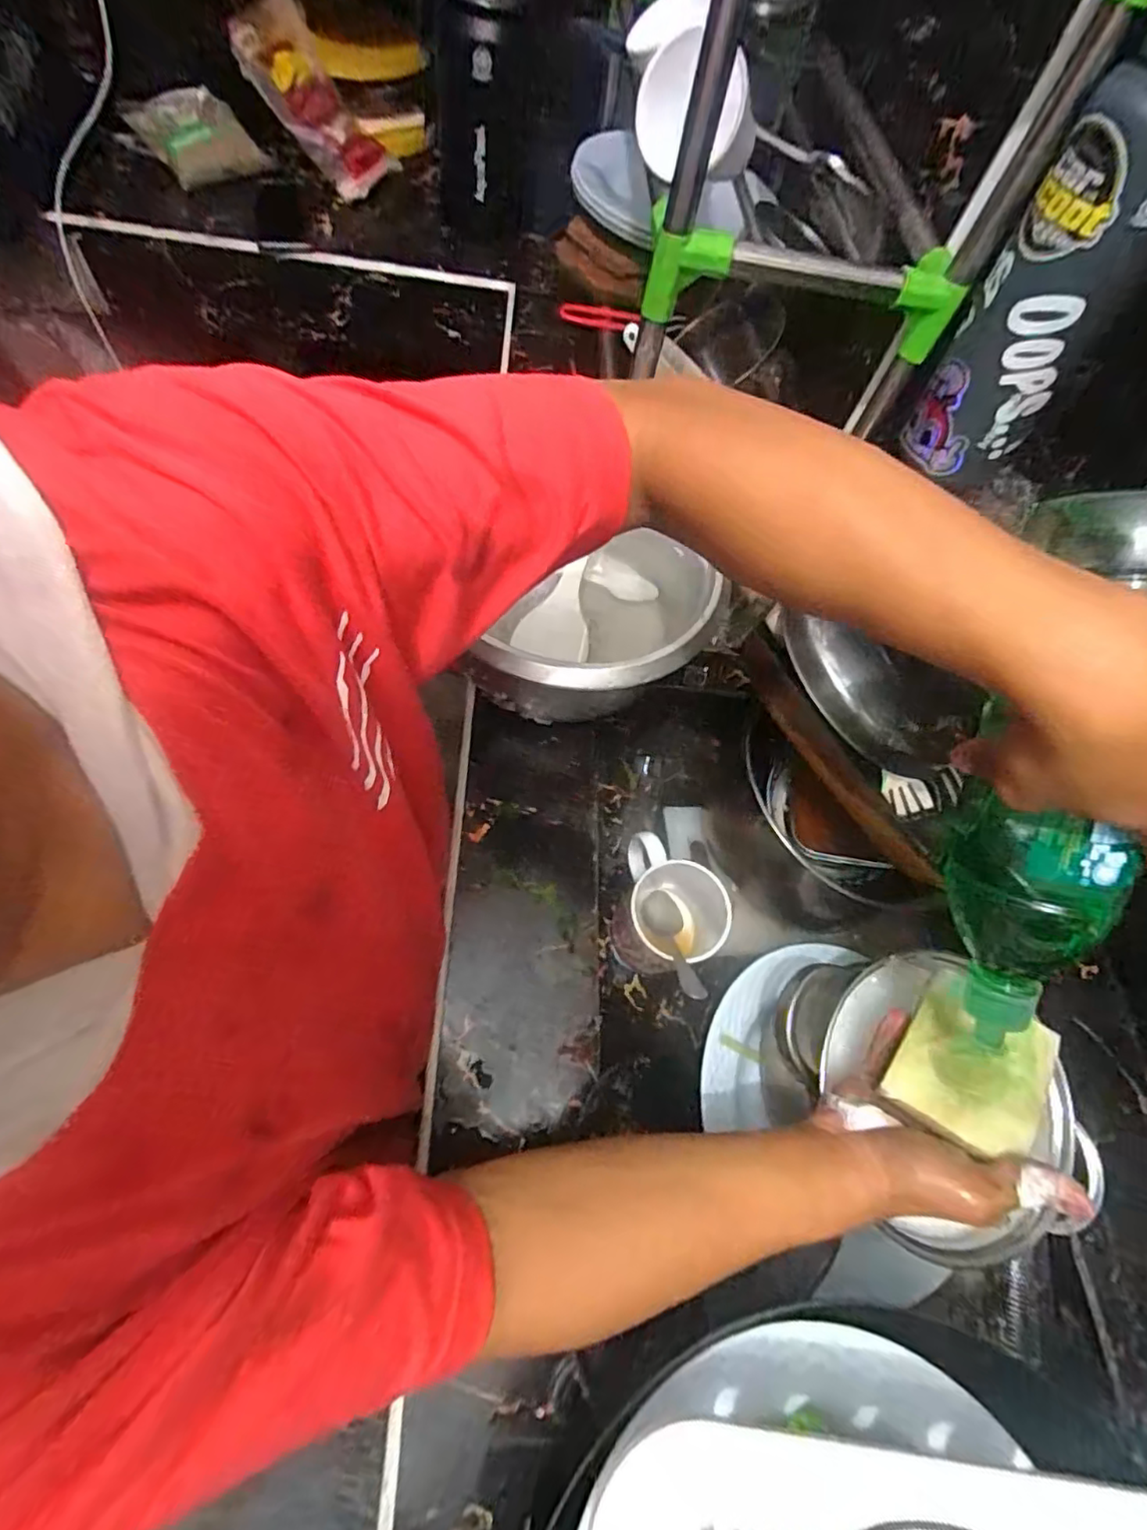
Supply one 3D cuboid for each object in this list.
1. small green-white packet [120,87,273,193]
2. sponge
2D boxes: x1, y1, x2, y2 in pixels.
[{"bbox_3d":[-0.556,-0.925,0.918,0.167,0.098,0.031,-14,36,-2],"label":"small green-white packet"},{"bbox_3d":[0.249,0.186,0.381,0.078,0.020,0.097,33,67,15],"label":"sponge"}]

